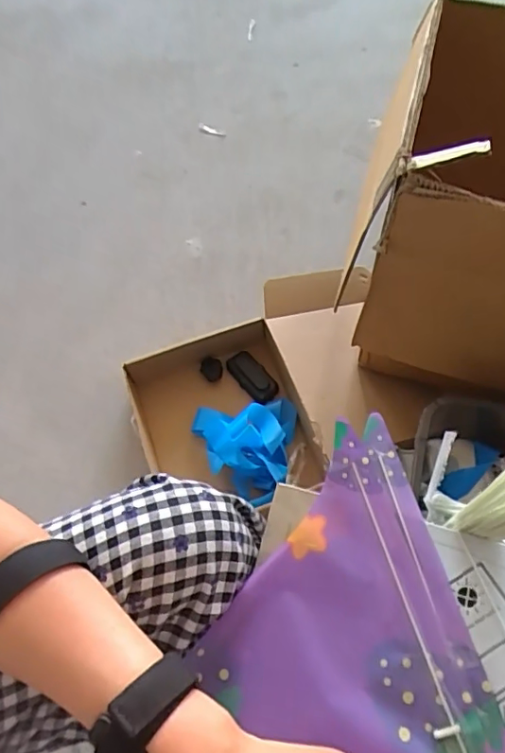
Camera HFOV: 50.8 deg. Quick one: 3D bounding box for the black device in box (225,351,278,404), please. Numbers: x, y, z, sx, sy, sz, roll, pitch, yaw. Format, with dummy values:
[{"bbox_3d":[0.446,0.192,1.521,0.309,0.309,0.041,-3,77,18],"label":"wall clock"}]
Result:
[{"bbox_3d":[0.002,0.001,0.943,0.051,0.025,0.110,-35,66,-12],"label":"black device in box"}]

